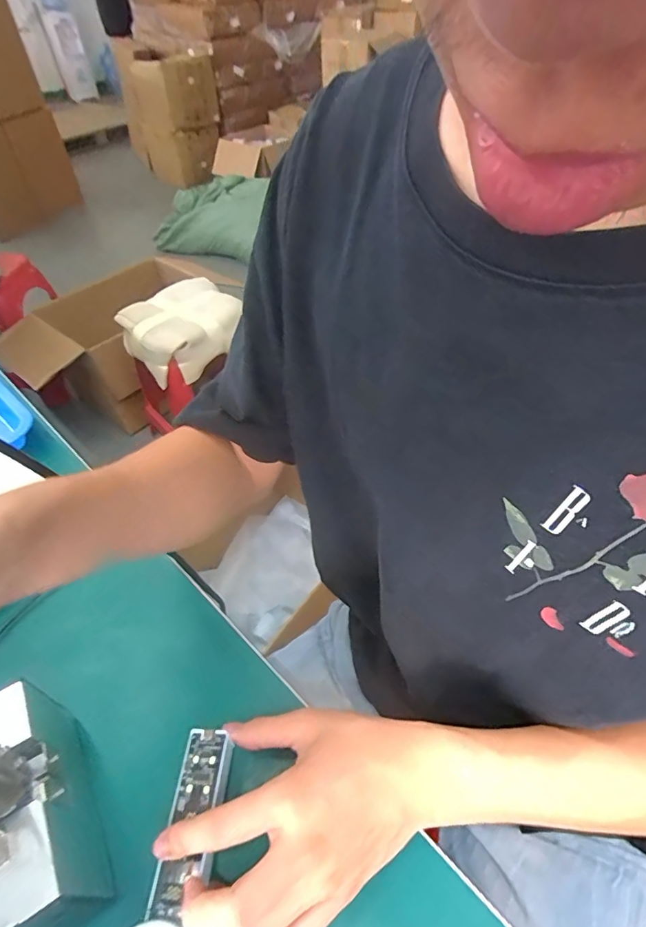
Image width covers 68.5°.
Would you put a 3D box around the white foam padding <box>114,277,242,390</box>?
[{"bbox_3d":[-0.380,-0.384,1.346,0.314,0.148,0.249,-34,54,-25],"label":"white foam padding"}]

